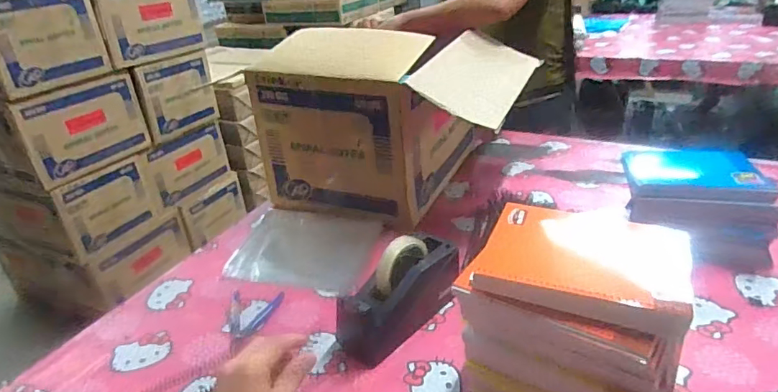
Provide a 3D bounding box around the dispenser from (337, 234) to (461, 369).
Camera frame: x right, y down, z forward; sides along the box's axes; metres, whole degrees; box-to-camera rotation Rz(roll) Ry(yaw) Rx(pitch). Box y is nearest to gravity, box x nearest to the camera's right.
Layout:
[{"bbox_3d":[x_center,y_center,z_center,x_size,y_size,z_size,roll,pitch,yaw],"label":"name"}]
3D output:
[{"bbox_3d":[0.019,0.134,0.725,0.209,0.122,0.074,-26,35,-33],"label":"dispenser"}]

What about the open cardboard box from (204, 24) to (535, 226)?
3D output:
[{"bbox_3d":[0.019,-0.162,1.060,0.504,0.316,0.371,7,31,20],"label":"open cardboard box"}]

